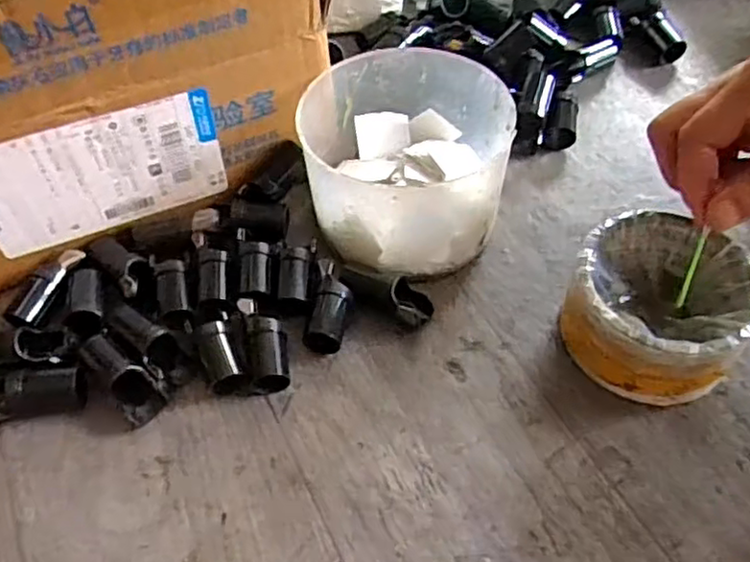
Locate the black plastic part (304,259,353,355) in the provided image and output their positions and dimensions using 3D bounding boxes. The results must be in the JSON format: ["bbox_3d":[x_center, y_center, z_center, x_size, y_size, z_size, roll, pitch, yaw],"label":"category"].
[{"bbox_3d":[-0.024,0.016,0.363,0.020,0.017,0.051,5,54,6],"label":"black plastic part"}]

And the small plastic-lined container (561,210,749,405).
[{"bbox_3d":[0.141,0.014,0.337,0.082,0.050,0.083,-1,53,2],"label":"small plastic-lined container"}]

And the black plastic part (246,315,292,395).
[{"bbox_3d":[-0.055,0.038,0.347,0.019,0.020,0.041,-9,54,-4],"label":"black plastic part"}]

